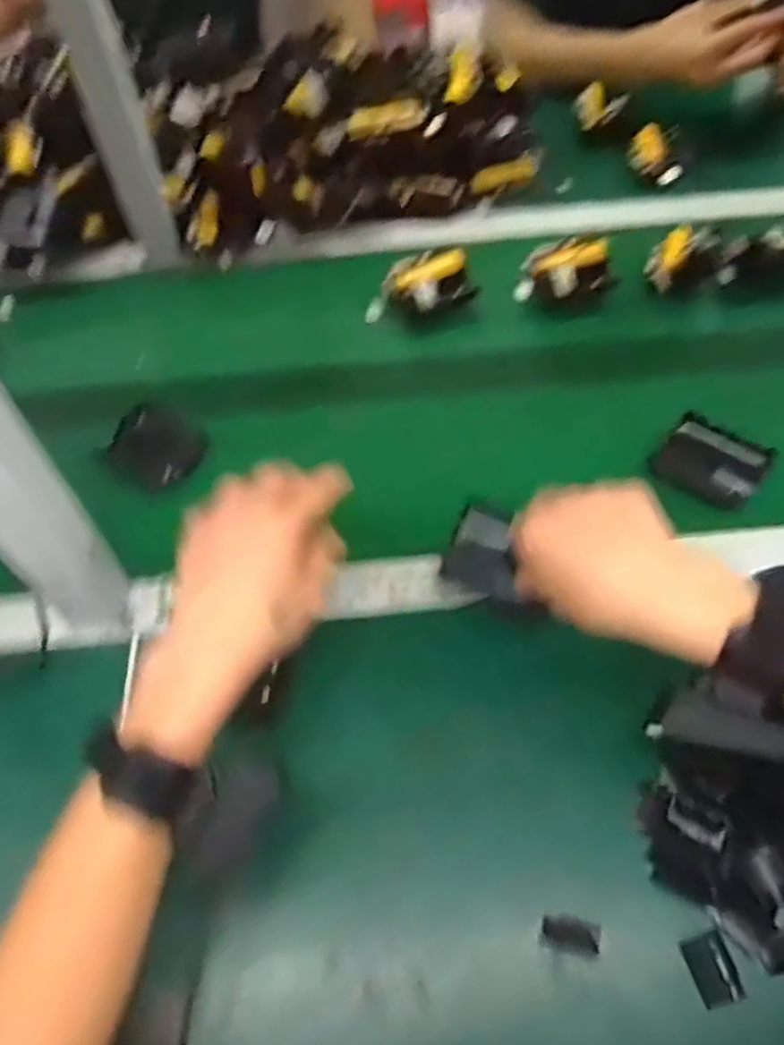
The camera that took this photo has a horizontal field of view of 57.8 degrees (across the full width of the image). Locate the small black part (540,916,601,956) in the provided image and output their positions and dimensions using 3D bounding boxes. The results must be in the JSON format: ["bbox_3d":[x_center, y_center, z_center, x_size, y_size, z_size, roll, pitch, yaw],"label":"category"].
[{"bbox_3d":[0.102,0.235,0.405,0.033,0.011,0.016,6,58,7],"label":"small black part"}]

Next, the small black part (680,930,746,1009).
[{"bbox_3d":[0.178,0.247,0.393,0.023,0.005,0.033,-17,58,-8],"label":"small black part"}]

